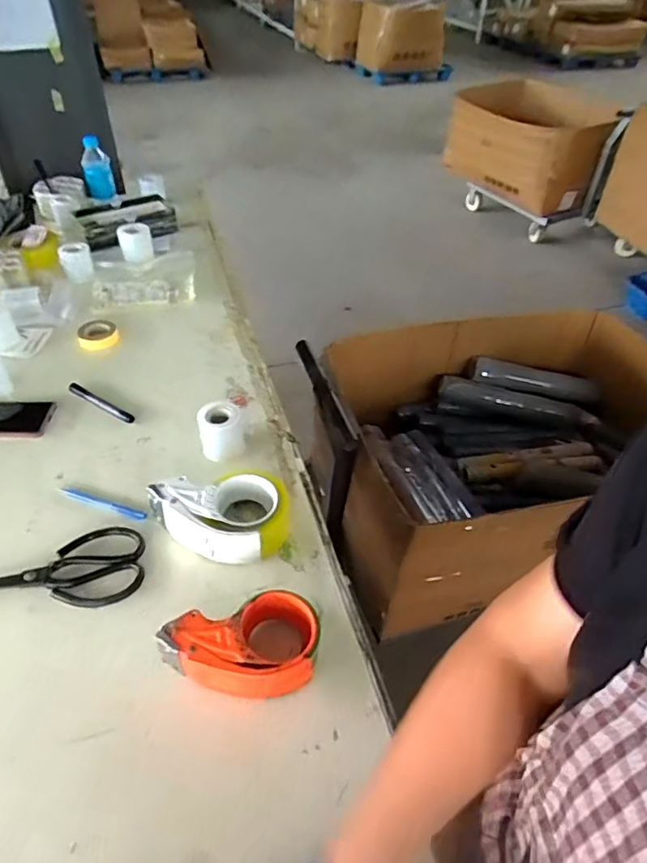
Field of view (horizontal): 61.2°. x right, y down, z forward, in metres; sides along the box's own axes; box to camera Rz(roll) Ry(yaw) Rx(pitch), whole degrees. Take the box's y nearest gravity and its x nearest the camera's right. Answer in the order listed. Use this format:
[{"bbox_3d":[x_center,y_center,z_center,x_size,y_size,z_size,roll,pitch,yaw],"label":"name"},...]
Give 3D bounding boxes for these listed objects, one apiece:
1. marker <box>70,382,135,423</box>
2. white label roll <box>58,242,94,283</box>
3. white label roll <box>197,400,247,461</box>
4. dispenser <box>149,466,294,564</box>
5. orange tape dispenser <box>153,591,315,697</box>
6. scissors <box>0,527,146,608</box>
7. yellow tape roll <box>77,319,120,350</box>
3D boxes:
[{"bbox_3d":[-0.356,-0.044,0.874,0.139,0.020,0.017,23,47,21],"label":"marker"},{"bbox_3d":[-0.509,-0.353,1.129,0.056,0.065,0.051,-17,47,-20],"label":"white label roll"},{"bbox_3d":[-0.147,-0.003,0.792,0.064,0.059,0.053,-12,45,-15],"label":"white label roll"},{"bbox_3d":[-0.131,0.108,0.689,0.175,0.059,0.096,-2,44,-4],"label":"dispenser"},{"bbox_3d":[-0.082,0.226,0.564,0.156,0.056,0.091,-12,45,-14],"label":"orange tape dispenser"},{"bbox_3d":[-0.325,0.166,0.658,0.207,0.006,0.103,-6,44,-9],"label":"scissors"},{"bbox_3d":[-0.408,-0.176,0.989,0.068,0.022,0.079,-17,47,-20],"label":"yellow tape roll"}]

